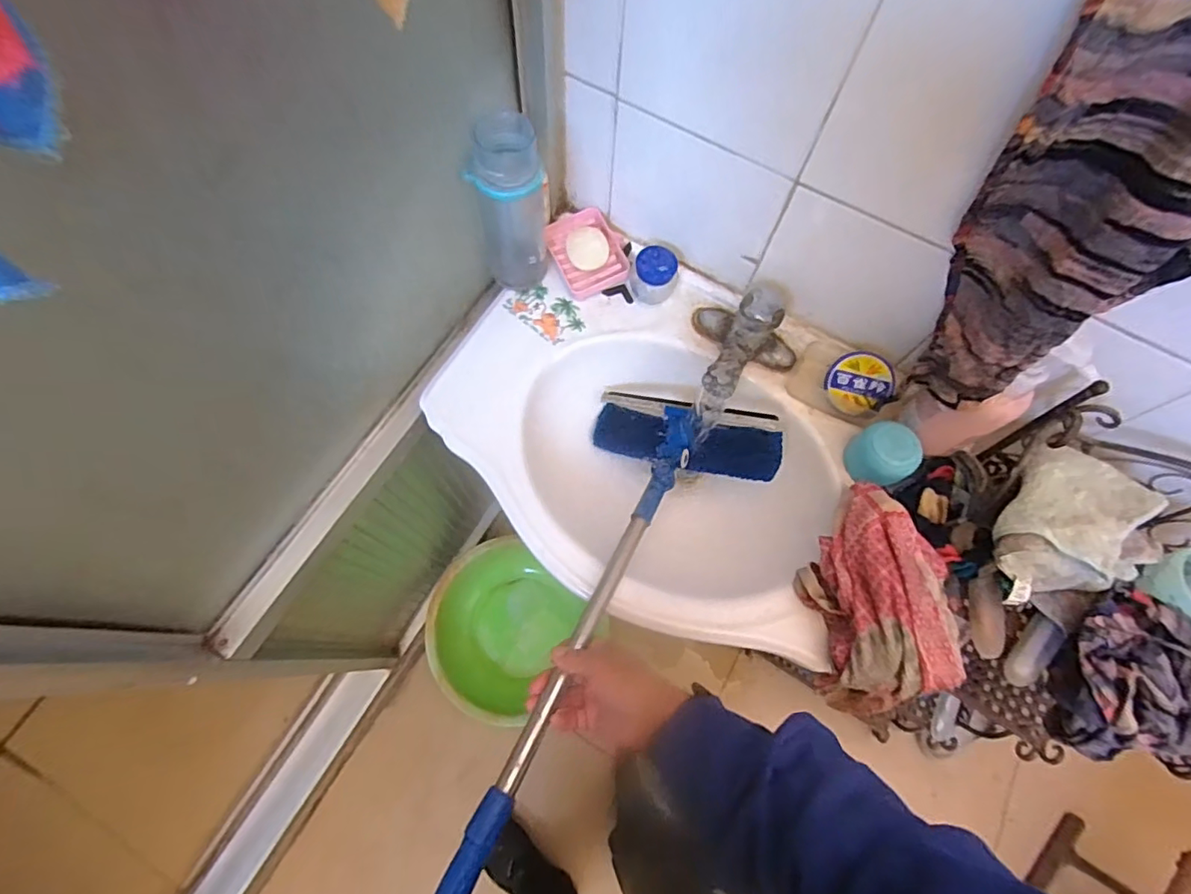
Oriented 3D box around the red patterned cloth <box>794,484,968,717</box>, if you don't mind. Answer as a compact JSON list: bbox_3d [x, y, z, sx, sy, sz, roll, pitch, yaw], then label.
[{"bbox_3d":[0.271,0.144,0.539,0.127,0.071,0.206,11,70,2],"label":"red patterned cloth"}]

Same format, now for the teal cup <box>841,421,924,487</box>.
[{"bbox_3d":[0.306,0.008,0.595,0.054,0.053,0.061,-28,73,-11],"label":"teal cup"}]

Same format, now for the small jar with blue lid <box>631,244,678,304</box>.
[{"bbox_3d":[0.071,-0.201,0.671,0.052,0.055,0.051,1,70,-2],"label":"small jar with blue lid"}]

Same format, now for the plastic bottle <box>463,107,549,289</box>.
[{"bbox_3d":[-0.090,-0.252,0.614,0.068,0.196,0.066,1,70,-2],"label":"plastic bottle"}]

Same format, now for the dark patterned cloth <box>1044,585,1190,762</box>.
[{"bbox_3d":[0.497,0.211,0.520,0.120,0.072,0.140,1,70,-2],"label":"dark patterned cloth"}]

